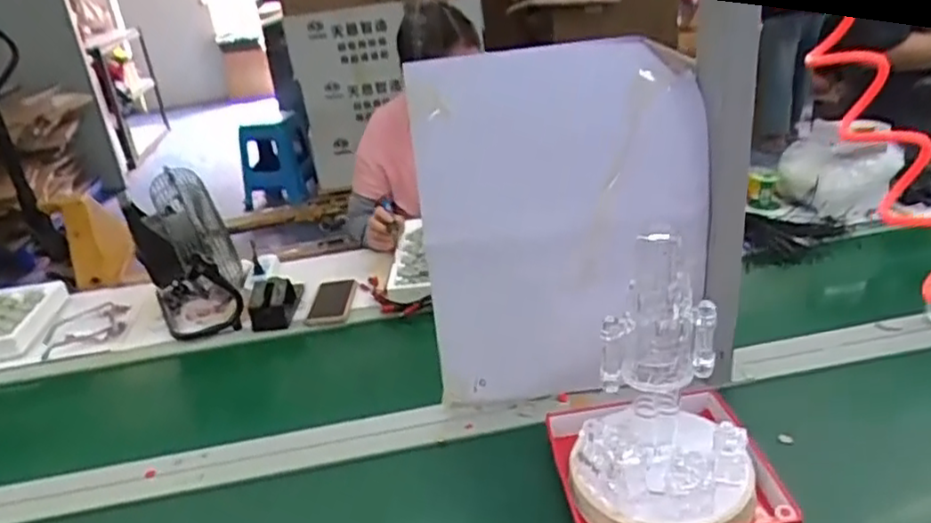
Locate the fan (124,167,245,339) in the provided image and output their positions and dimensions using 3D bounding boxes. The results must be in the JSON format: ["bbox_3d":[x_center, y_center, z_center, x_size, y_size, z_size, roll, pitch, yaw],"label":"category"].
[{"bbox_3d":[-0.552,-0.011,1.387,0.168,0.284,0.265,-15,27,-19],"label":"fan"}]

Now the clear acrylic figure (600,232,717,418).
[{"bbox_3d":[0.219,0.074,0.778,0.112,0.224,0.075,-20,29,-27],"label":"clear acrylic figure"}]

